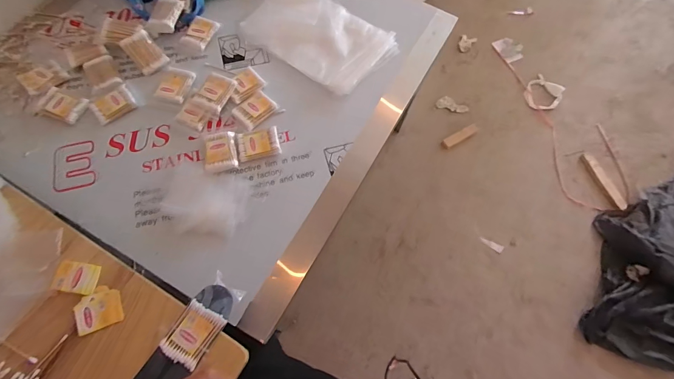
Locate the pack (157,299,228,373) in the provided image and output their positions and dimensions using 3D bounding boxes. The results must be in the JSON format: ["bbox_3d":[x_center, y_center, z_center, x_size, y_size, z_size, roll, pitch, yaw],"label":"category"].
[{"bbox_3d":[-0.194,0.194,0.476,0.058,0.009,0.074,31,71,10],"label":"pack"}]

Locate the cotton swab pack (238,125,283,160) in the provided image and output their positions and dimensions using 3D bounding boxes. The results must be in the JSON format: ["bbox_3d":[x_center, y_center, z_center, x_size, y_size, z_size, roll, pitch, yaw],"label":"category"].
[{"bbox_3d":[-0.143,-0.085,0.646,0.076,0.022,0.057,-15,69,-7],"label":"cotton swab pack"}]

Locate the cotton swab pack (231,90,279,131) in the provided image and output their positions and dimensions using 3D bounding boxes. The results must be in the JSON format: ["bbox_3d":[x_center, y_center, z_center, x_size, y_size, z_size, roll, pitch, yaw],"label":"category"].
[{"bbox_3d":[-0.155,-0.154,0.669,0.054,0.023,0.074,42,73,14],"label":"cotton swab pack"}]

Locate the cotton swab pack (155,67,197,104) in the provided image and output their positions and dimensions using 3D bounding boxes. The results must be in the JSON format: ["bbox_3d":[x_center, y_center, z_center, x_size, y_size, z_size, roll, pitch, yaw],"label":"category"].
[{"bbox_3d":[-0.313,-0.203,0.686,0.064,0.009,0.077,16,69,5],"label":"cotton swab pack"}]

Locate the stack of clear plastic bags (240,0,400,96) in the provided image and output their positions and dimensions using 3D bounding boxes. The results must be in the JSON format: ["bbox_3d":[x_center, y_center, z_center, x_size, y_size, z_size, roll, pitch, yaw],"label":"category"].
[{"bbox_3d":[-0.035,-0.328,0.748,0.291,0.023,0.195,33,71,11],"label":"stack of clear plastic bags"}]

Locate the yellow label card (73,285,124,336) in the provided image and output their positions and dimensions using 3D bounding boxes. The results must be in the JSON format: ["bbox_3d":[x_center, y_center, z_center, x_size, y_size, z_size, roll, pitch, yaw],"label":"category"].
[{"bbox_3d":[-0.328,0.164,0.487,0.055,0.004,0.054,-18,71,-21],"label":"yellow label card"}]

